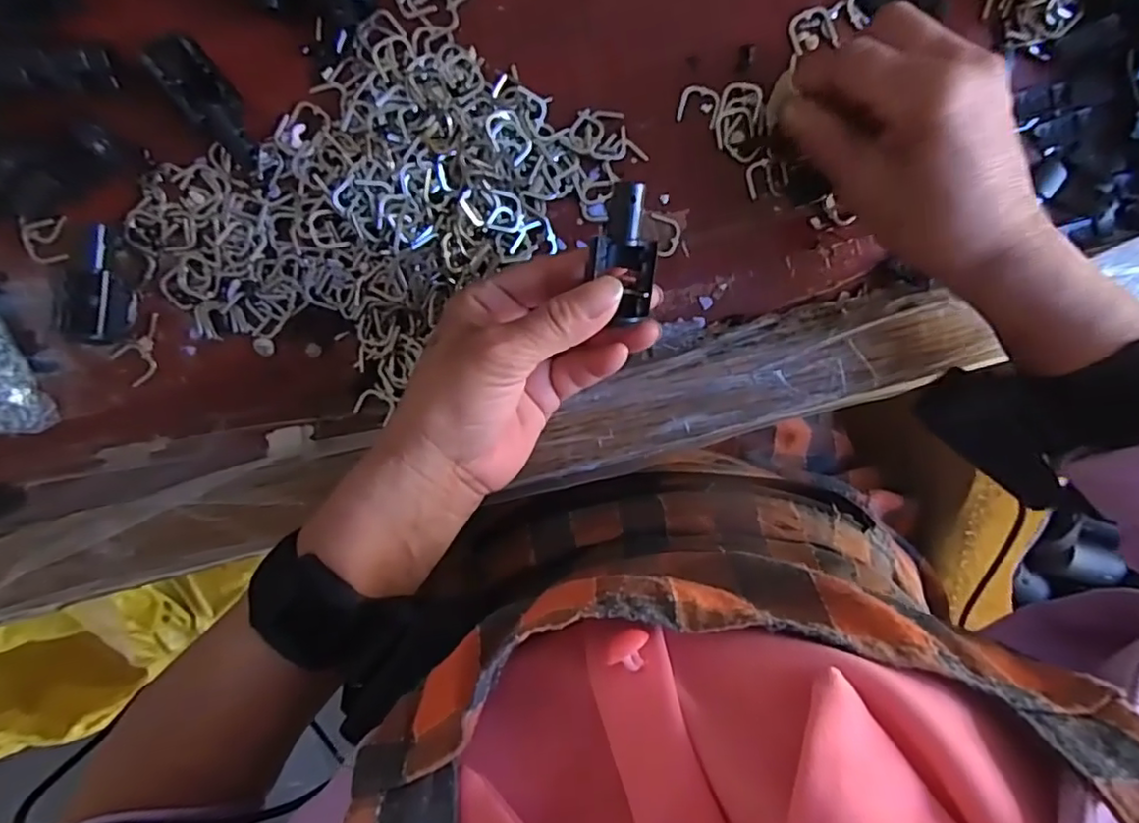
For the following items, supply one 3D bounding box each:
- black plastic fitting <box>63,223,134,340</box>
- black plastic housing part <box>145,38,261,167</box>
[{"bbox_3d":[-0.218,-0.059,0.282,0.023,0.021,0.050,13,99,-4],"label":"black plastic fitting"},{"bbox_3d":[-0.157,-0.137,0.267,0.018,0.021,0.056,-36,99,4],"label":"black plastic housing part"}]

